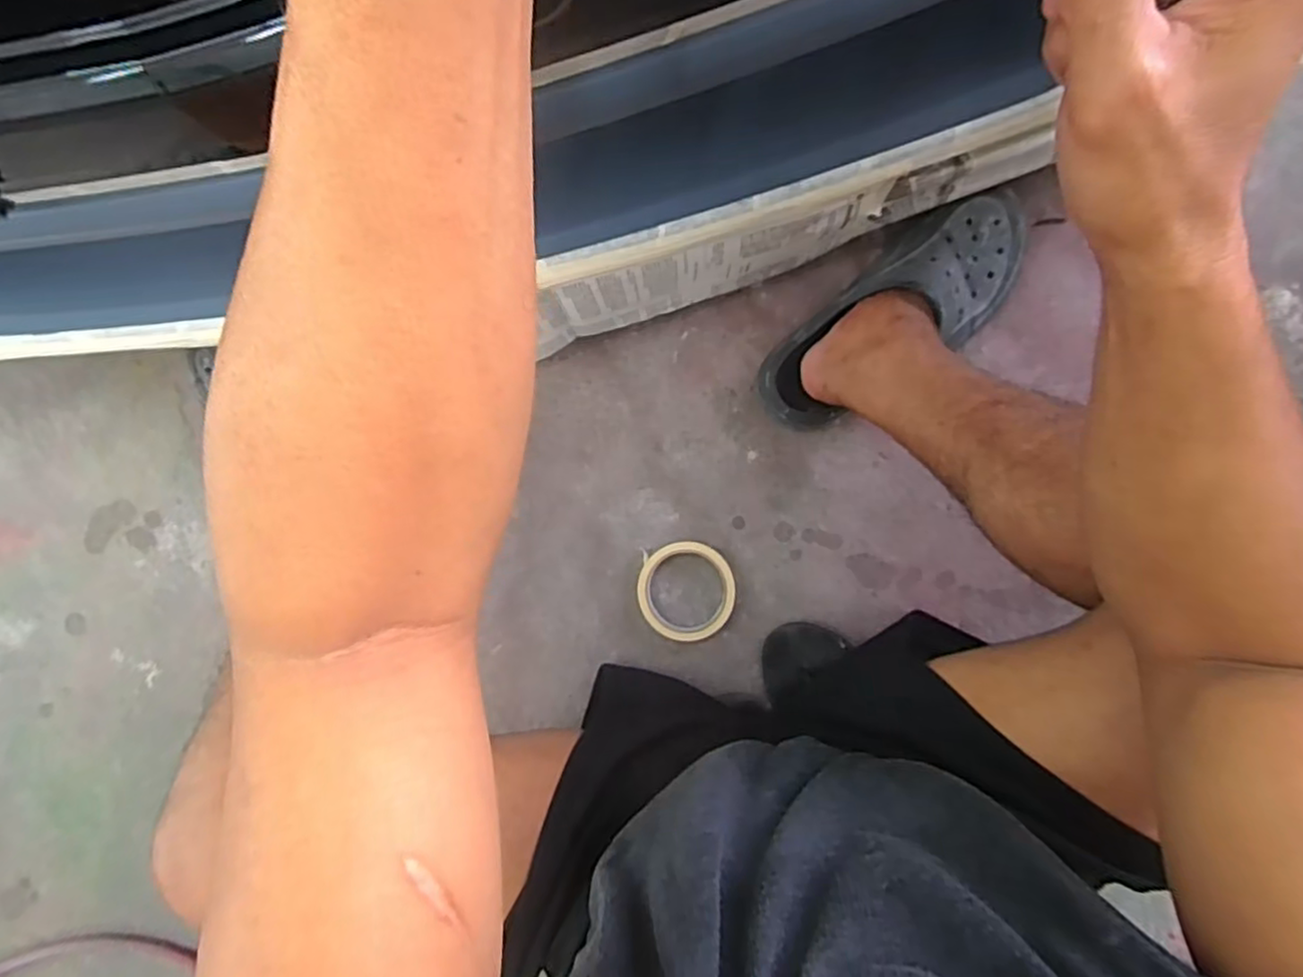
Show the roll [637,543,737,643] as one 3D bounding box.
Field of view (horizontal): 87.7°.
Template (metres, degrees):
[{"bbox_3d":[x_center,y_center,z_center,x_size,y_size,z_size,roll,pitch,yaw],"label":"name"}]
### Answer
[{"bbox_3d":[0.036,0.103,0.684,0.095,0.017,0.097,-7,86,4],"label":"roll"}]

